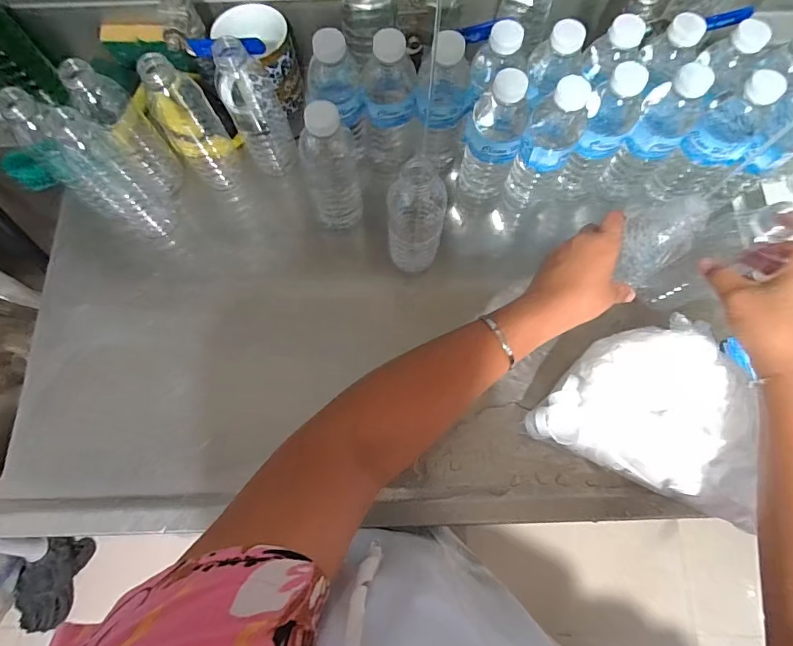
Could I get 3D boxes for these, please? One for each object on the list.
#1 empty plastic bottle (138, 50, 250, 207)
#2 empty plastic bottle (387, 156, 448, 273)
[{"bbox_3d":[-0.231,-0.226,0.518,0.058,0.192,0.076,-39,76,-11],"label":"empty plastic bottle"},{"bbox_3d":[0.022,-0.111,0.473,0.054,0.145,0.055,12,73,4],"label":"empty plastic bottle"}]

